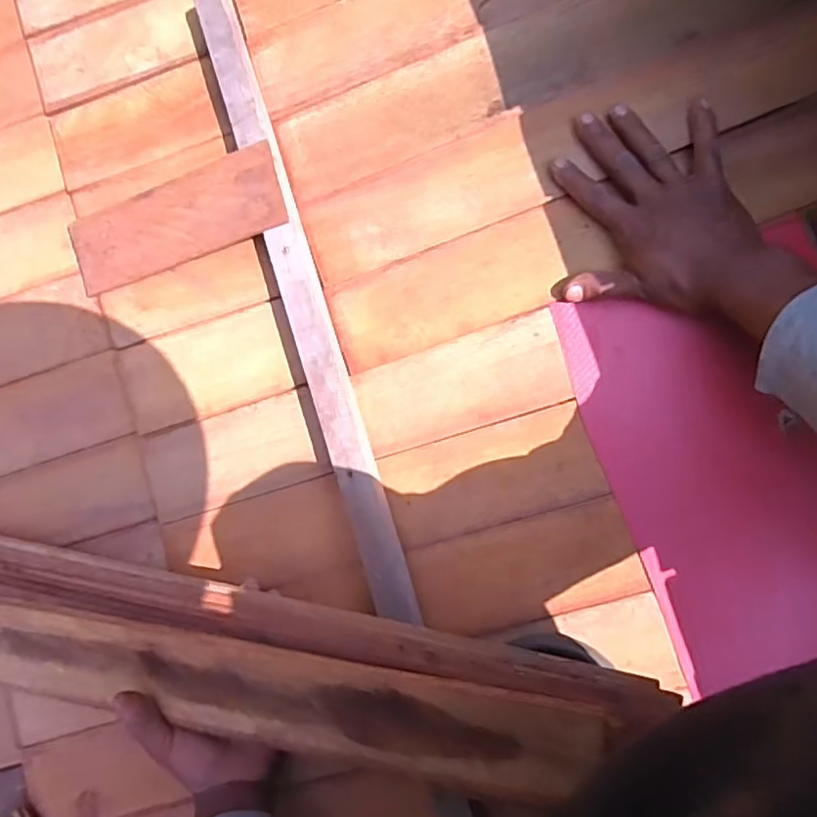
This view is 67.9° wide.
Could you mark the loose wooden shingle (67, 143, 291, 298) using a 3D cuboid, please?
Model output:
[{"bbox_3d":[-0.211,-0.167,0.541,0.209,0.011,0.077,-16,85,14],"label":"loose wooden shingle"}]

